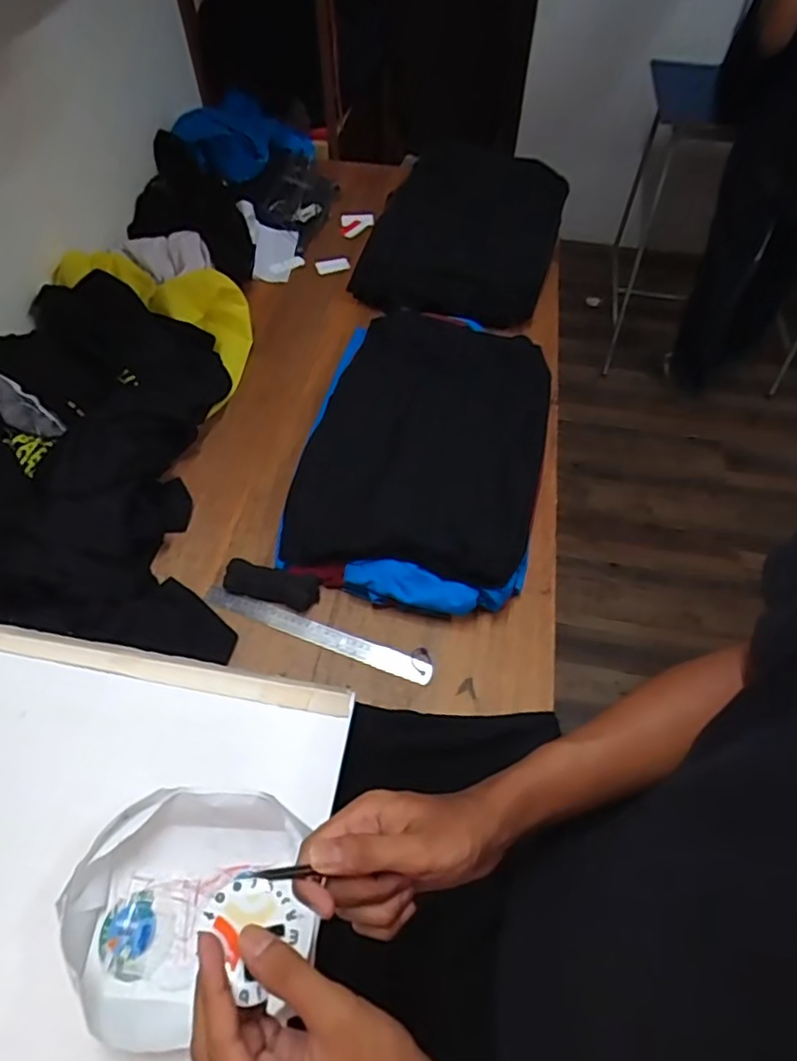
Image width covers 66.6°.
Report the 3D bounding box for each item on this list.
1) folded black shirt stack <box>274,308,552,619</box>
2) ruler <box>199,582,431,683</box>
[{"bbox_3d":[0.042,-0.150,0.938,0.356,0.097,0.567,10,57,5],"label":"folded black shirt stack"},{"bbox_3d":[-0.110,0.135,0.807,0.321,0.006,0.031,19,64,10],"label":"ruler"}]

